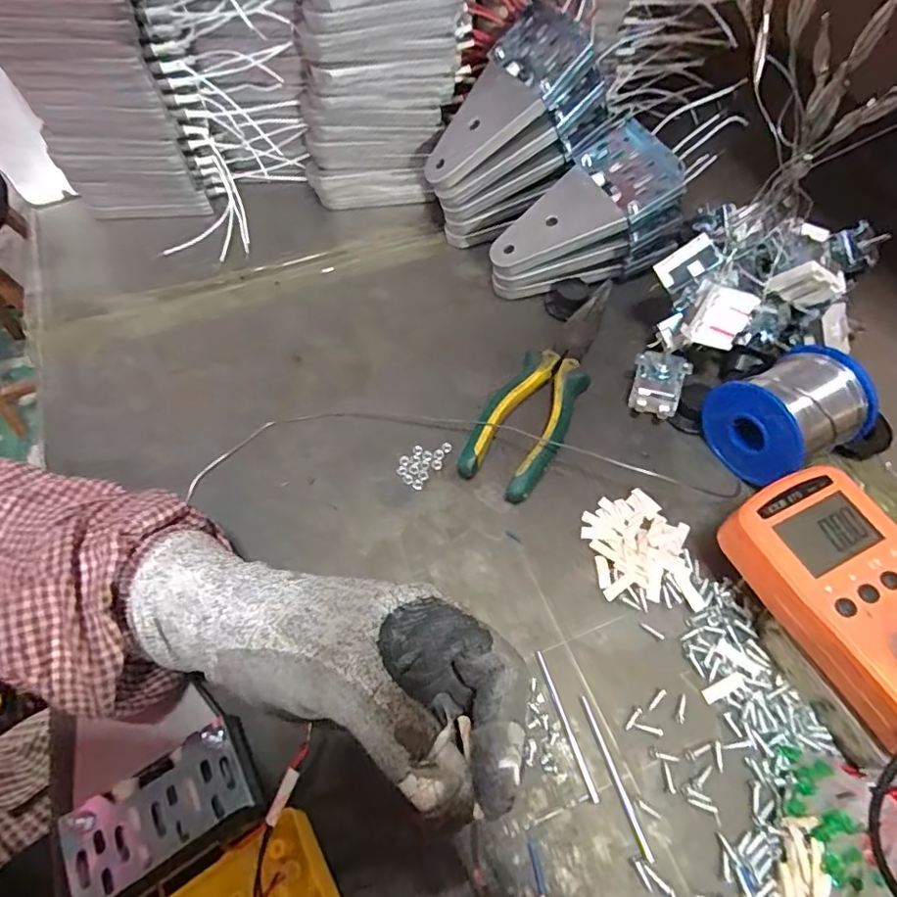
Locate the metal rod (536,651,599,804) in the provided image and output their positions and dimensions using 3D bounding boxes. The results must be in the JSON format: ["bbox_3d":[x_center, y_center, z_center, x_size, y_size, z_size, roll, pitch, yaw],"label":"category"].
[{"bbox_3d":[0.060,0.140,0.279,0.004,0.004,0.071,-16,61,-8],"label":"metal rod"}]

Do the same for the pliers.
[{"bbox_3d":[0.070,-0.048,0.373,0.050,0.023,0.184,26,64,15],"label":"pliers"}]

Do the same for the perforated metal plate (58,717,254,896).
[{"bbox_3d":[-0.129,0.161,0.241,0.075,0.005,0.039,-29,64,-14],"label":"perforated metal plate"}]

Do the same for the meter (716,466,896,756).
[{"bbox_3d":[0.192,0.072,0.251,0.069,0.031,0.125,-24,63,-12],"label":"meter"}]

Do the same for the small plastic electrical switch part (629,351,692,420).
[{"bbox_3d":[0.139,-0.042,0.364,0.032,0.014,0.040,18,88,15],"label":"small plastic electrical switch part"}]

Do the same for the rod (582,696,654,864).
[{"bbox_3d":[0.082,0.160,0.267,0.004,0.004,0.071,-15,61,-7],"label":"rod"}]

